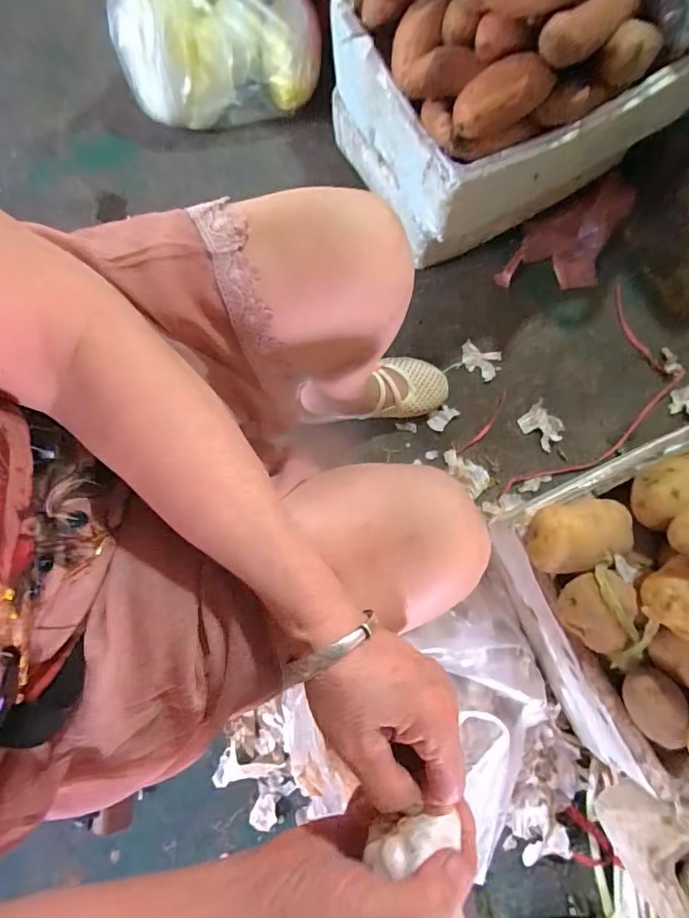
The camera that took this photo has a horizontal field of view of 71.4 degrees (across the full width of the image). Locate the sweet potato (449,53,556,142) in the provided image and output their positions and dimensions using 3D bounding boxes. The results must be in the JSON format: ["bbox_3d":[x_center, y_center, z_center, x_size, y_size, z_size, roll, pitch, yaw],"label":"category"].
[{"bbox_3d":[0.182,-0.420,0.550,0.120,0.051,0.053,-33,82,-8],"label":"sweet potato"}]

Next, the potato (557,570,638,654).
[{"bbox_3d":[0.244,0.147,0.468,0.052,0.048,0.074,13,78,0],"label":"potato"}]

